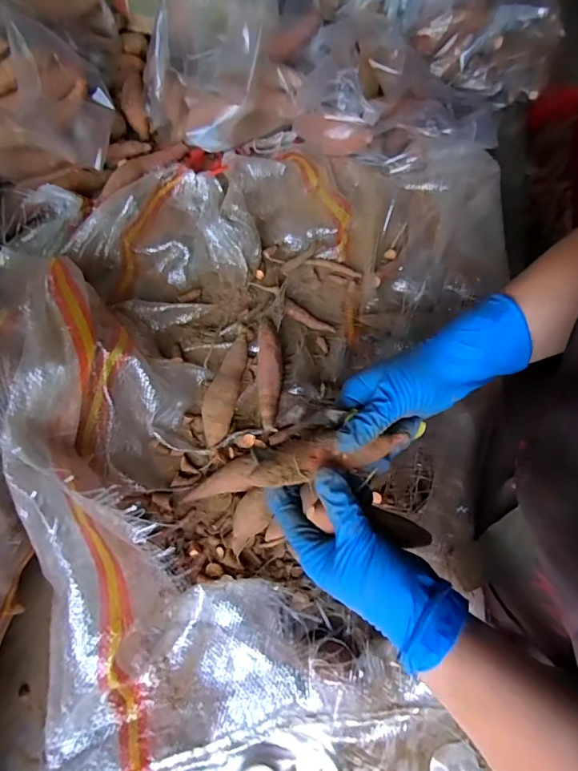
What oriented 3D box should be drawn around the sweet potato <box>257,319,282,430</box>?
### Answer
[{"bbox_3d":[-0.020,-0.013,0.467,0.024,0.023,0.116,-3,73,0],"label":"sweet potato"}]

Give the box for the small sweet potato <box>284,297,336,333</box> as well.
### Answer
[{"bbox_3d":[0.022,-0.074,0.495,0.063,0.012,0.016,31,76,10],"label":"small sweet potato"}]

